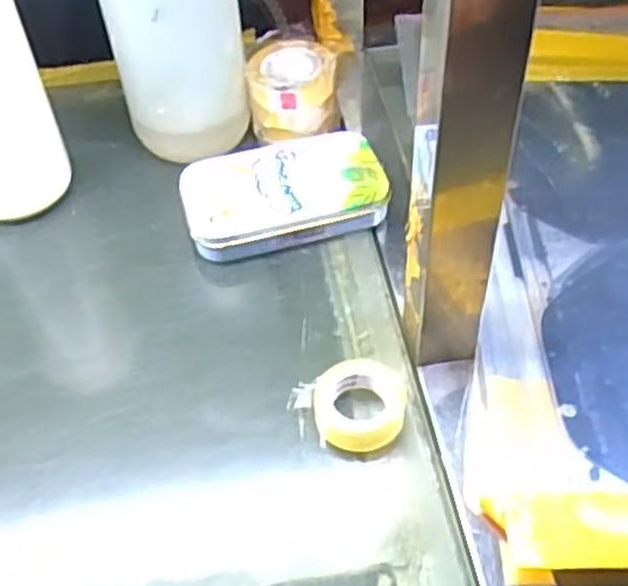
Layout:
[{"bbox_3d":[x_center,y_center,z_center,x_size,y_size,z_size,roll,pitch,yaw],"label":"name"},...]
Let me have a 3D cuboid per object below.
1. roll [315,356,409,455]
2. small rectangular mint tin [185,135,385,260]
[{"bbox_3d":[0.021,0.050,0.365,0.040,0.012,0.042,-2,50,2],"label":"roll"},{"bbox_3d":[-0.017,-0.055,0.449,0.108,0.025,0.064,-15,51,-8],"label":"small rectangular mint tin"}]

